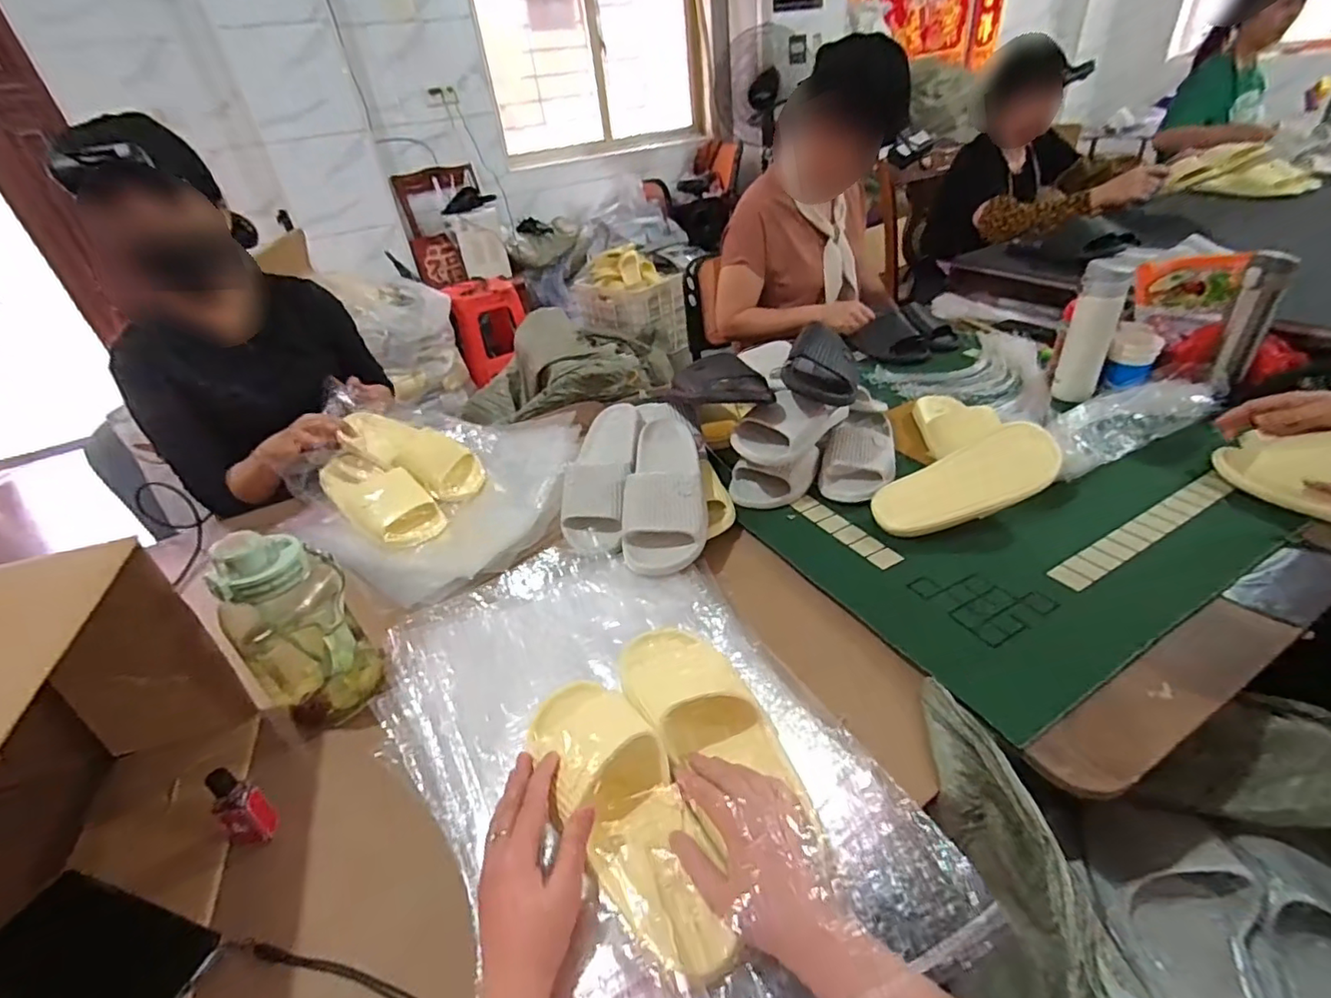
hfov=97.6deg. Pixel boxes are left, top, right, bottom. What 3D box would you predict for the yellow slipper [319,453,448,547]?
[{"bbox_3d":[-0.447,-0.005,0.909,0.242,0.084,0.097,23,45,36],"label":"yellow slipper"}]

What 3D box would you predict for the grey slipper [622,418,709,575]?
[{"bbox_3d":[-0.001,-0.030,0.793,0.109,0.059,0.282,-3,52,6],"label":"grey slipper"}]

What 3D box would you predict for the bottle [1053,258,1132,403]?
[{"bbox_3d":[0.721,-0.276,0.995,0.069,0.220,0.080,19,43,32],"label":"bottle"}]

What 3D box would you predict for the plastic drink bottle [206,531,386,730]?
[{"bbox_3d":[-0.370,0.129,0.592,0.081,0.212,0.110,25,47,37],"label":"plastic drink bottle"}]

